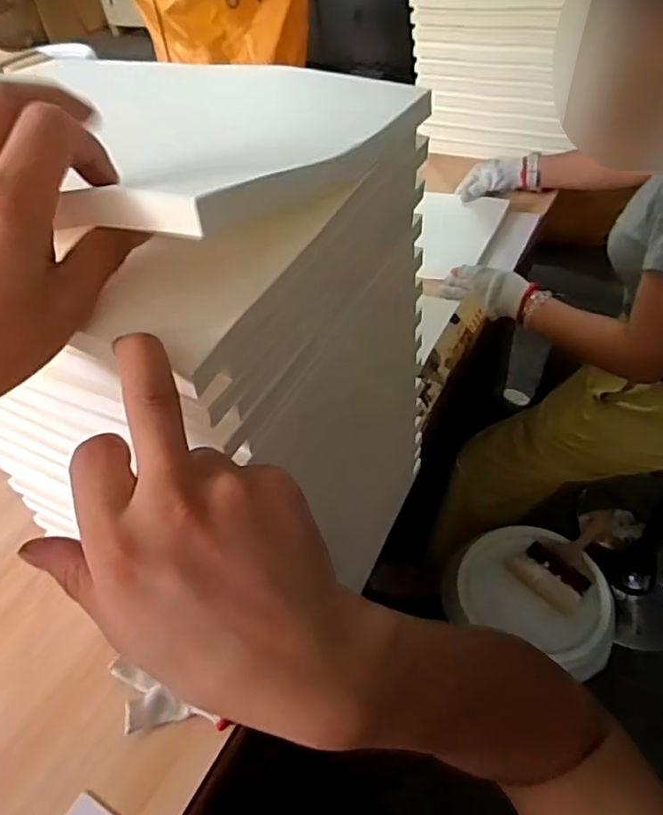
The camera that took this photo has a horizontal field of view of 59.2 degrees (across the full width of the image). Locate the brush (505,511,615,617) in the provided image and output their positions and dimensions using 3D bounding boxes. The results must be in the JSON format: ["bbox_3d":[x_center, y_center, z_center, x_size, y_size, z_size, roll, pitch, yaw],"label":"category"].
[{"bbox_3d":[0.426,0.245,1.014,0.235,0.044,0.132,-33,51,-22],"label":"brush"}]

